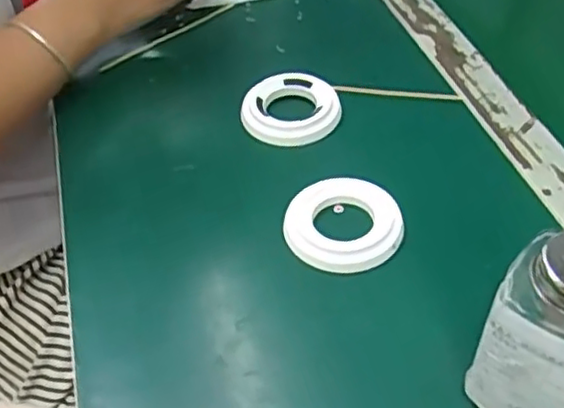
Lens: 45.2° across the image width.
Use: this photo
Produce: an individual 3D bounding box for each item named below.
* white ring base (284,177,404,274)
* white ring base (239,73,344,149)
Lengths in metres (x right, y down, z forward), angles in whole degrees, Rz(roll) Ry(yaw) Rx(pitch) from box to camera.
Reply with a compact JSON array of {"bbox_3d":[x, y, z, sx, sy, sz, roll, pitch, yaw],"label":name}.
[{"bbox_3d":[0.038,0.011,0.420,0.070,0.009,0.066,-9,46,-5],"label":"white ring base"},{"bbox_3d":[0.007,-0.070,0.504,0.071,0.023,0.057,0,45,3],"label":"white ring base"}]

